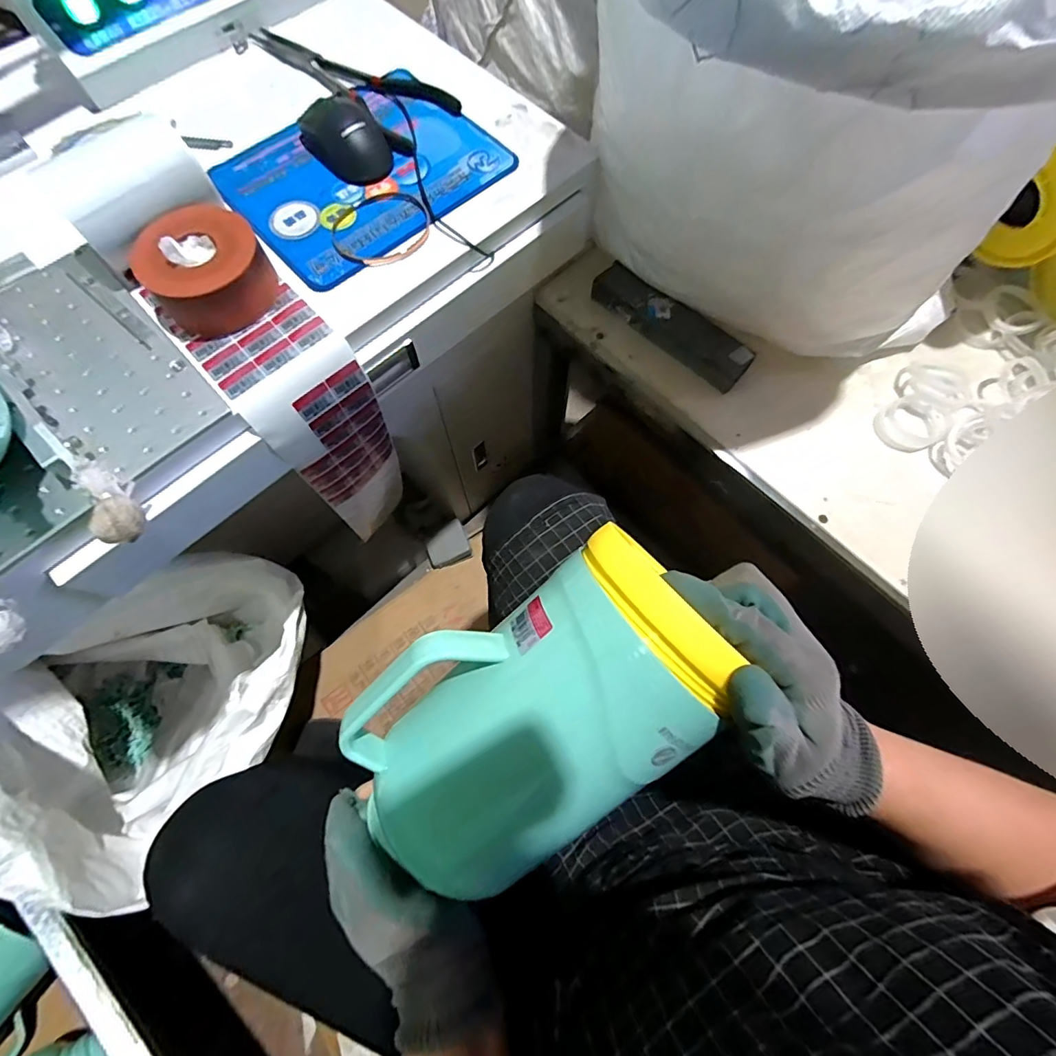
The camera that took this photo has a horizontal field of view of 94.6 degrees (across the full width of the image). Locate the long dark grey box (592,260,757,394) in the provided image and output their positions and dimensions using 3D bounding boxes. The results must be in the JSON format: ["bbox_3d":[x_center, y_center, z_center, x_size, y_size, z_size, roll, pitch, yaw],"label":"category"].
[{"bbox_3d":[0.167,-0.238,0.565,0.195,0.036,0.045,40,76,12],"label":"long dark grey box"}]

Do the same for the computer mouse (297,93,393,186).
[{"bbox_3d":[-0.191,-0.408,0.500,0.070,0.034,0.115,-32,75,-10],"label":"computer mouse"}]

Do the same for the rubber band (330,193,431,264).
[{"bbox_3d":[-0.143,-0.293,0.475,0.097,0.006,0.085,-26,74,-9],"label":"rubber band"}]

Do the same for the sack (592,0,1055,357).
[{"bbox_3d":[0.241,-0.381,0.410,0.362,0.353,0.362,1,71,0],"label":"sack"}]

